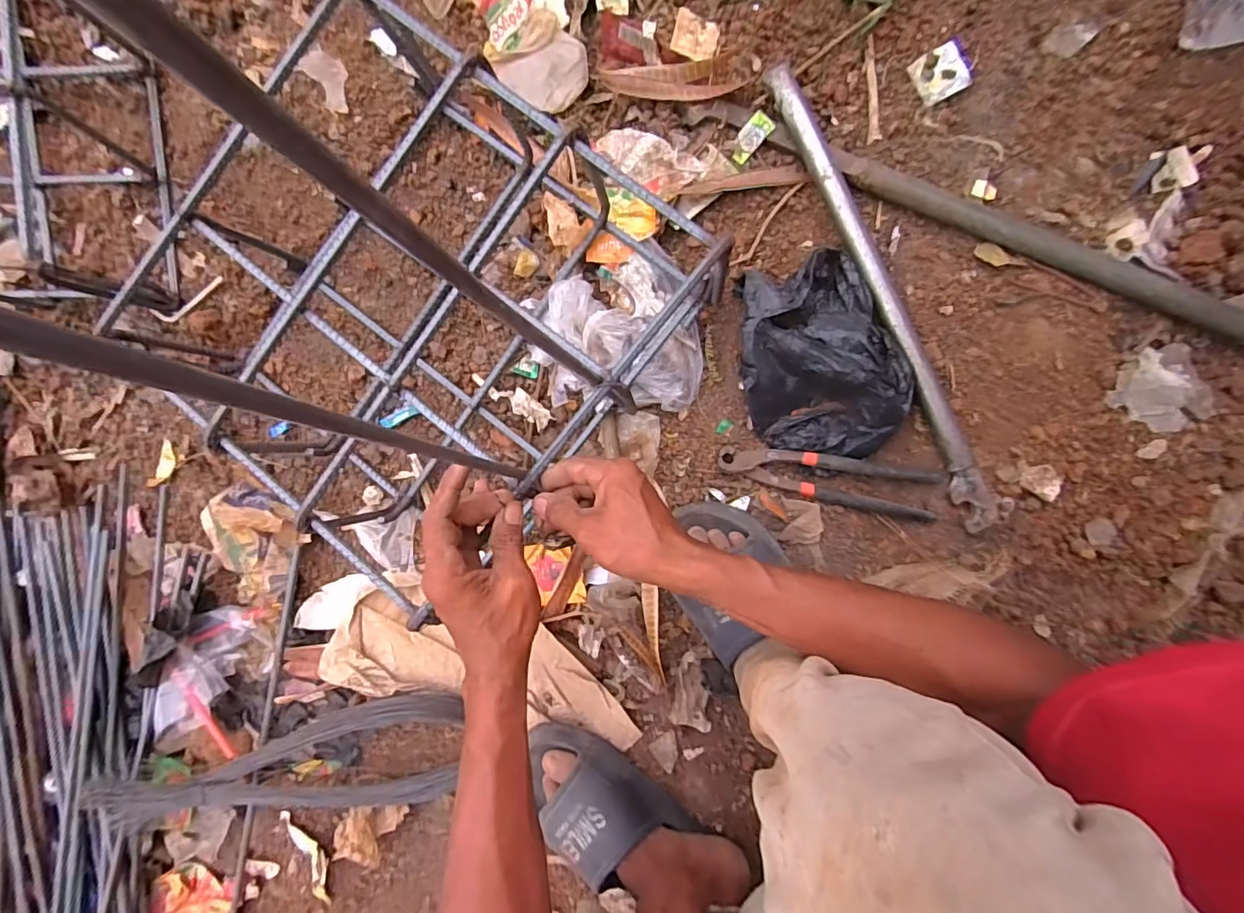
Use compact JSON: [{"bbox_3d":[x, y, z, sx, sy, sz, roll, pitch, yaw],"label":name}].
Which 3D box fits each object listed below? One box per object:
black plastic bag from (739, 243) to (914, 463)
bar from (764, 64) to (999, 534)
[{"bbox_3d":[0.196,-0.095,0.533,0.149,0.053,0.205,-20,90,5],"label":"black plastic bag"},{"bbox_3d":[0.259,-0.156,0.537,0.032,0.032,0.499,-26,90,5],"label":"bar"}]

